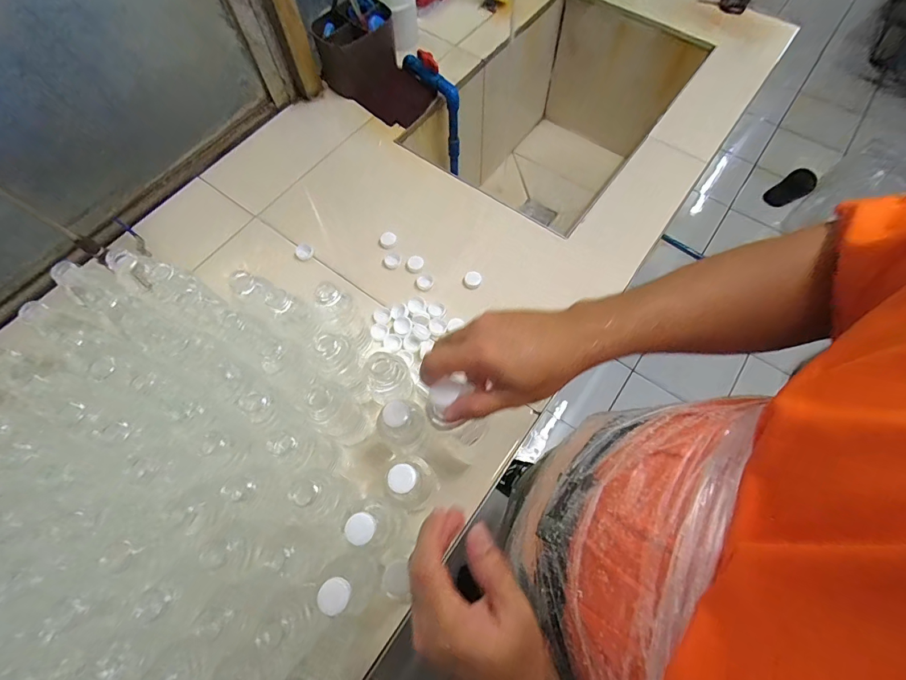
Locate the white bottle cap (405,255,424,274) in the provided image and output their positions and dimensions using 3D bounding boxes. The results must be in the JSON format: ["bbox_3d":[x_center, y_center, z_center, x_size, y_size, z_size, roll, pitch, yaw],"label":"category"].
[{"bbox_3d":[-0.063,-0.124,0.680,0.029,0.019,0.021,-8,66,-3],"label":"white bottle cap"}]

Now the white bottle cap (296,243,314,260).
[{"bbox_3d":[-0.250,-0.148,0.694,0.026,0.016,0.024,0,66,1],"label":"white bottle cap"}]

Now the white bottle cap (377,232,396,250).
[{"bbox_3d":[-0.112,-0.170,0.704,0.025,0.017,0.026,0,66,1],"label":"white bottle cap"}]

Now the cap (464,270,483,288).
[{"bbox_3d":[0.032,-0.097,0.668,0.027,0.018,0.023,-1,66,0],"label":"cap"}]

